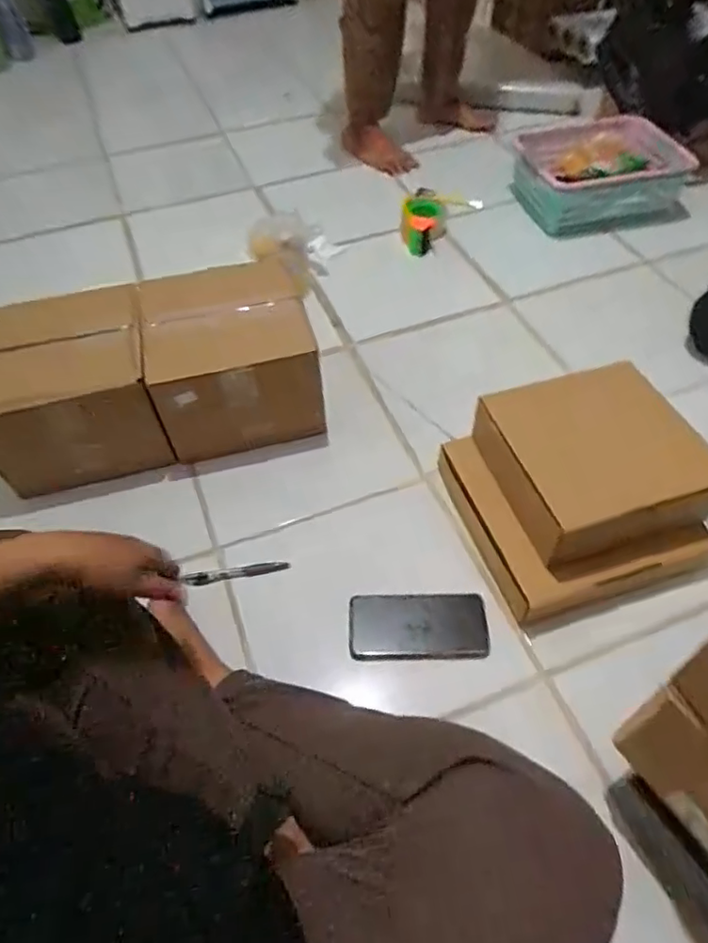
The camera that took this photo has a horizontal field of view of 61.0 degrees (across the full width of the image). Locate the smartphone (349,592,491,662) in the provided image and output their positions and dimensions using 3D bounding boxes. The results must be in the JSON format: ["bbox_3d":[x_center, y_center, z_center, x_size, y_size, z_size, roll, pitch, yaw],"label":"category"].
[{"bbox_3d":[0.077,0.183,0.718,0.160,0.006,0.082,-1,52,2],"label":"smartphone"}]

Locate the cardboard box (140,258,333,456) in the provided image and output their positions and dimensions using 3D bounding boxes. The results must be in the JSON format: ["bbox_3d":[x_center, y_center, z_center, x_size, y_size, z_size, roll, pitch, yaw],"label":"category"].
[{"bbox_3d":[-0.182,-0.169,0.905,0.223,0.186,0.210,-12,52,-7],"label":"cardboard box"}]

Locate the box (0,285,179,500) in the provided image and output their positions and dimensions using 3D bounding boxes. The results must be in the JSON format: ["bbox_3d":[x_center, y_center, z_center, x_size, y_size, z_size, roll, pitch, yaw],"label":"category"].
[{"bbox_3d":[-0.406,-0.123,0.878,0.224,0.169,0.230,-13,52,-8],"label":"box"}]

